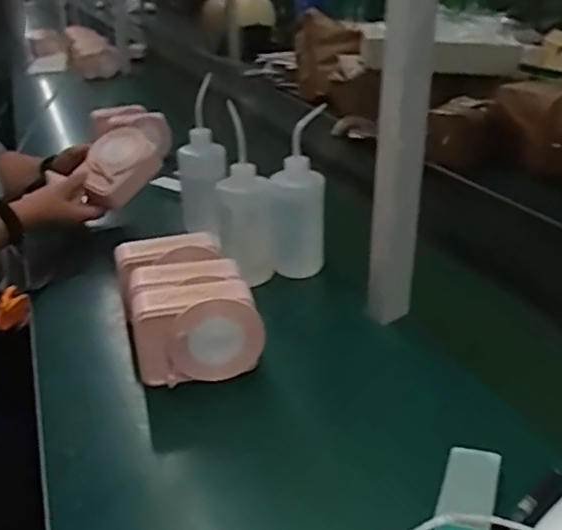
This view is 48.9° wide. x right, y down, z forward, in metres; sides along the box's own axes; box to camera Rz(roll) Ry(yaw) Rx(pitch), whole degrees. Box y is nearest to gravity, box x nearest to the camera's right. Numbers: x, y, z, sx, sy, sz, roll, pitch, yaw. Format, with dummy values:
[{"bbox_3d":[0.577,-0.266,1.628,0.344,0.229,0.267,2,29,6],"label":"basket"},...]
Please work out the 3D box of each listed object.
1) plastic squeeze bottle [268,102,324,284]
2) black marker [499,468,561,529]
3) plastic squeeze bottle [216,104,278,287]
[{"bbox_3d":[0.023,-0.091,0.863,0.074,0.194,0.066,0,27,4],"label":"plastic squeeze bottle"},{"bbox_3d":[0.203,0.194,0.504,0.106,0.011,0.012,-24,34,-37],"label":"black marker"},{"bbox_3d":[-0.048,-0.077,0.833,0.075,0.208,0.066,-7,27,-10],"label":"plastic squeeze bottle"}]

